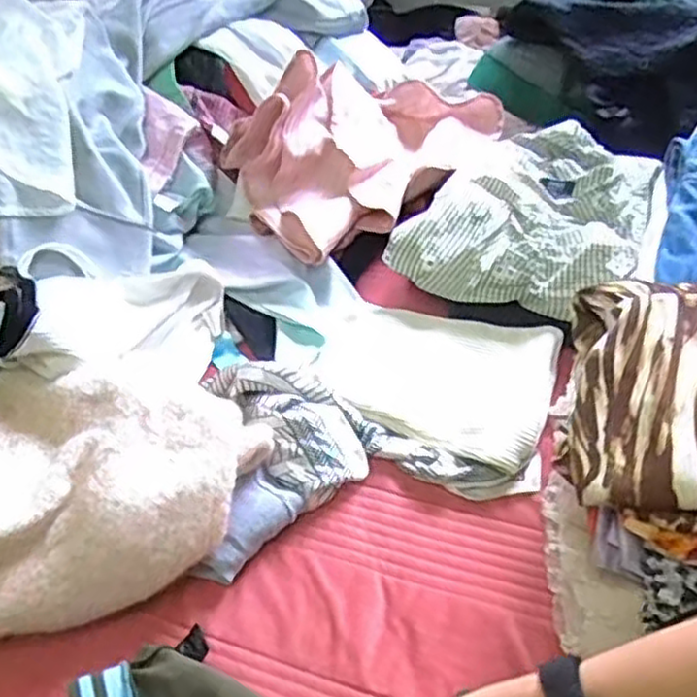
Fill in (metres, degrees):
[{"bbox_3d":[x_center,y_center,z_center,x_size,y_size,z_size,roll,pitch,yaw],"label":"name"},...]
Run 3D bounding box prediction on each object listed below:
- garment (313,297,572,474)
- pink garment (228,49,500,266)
[{"bbox_3d":[0.091,0.021,0.794,0.257,0.032,0.168,19,52,22],"label":"garment"},{"bbox_3d":[0.028,-0.286,0.959,0.365,0.139,0.209,-34,52,-23],"label":"pink garment"}]

